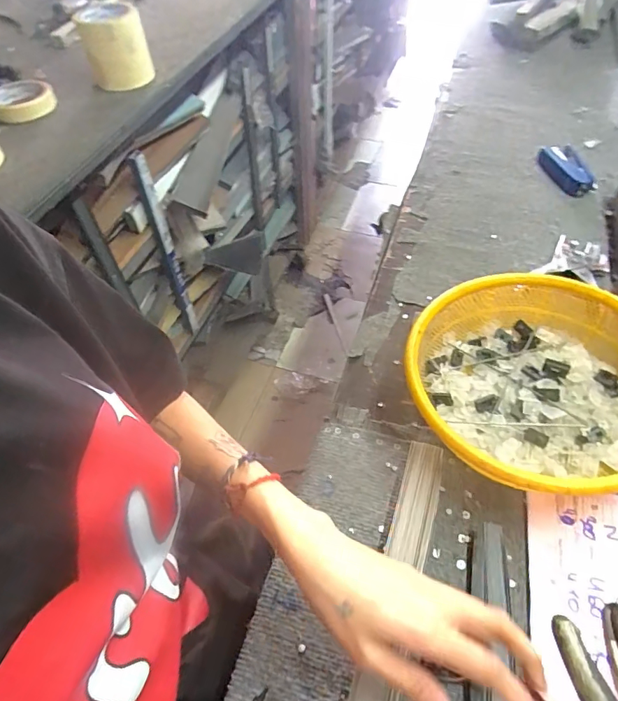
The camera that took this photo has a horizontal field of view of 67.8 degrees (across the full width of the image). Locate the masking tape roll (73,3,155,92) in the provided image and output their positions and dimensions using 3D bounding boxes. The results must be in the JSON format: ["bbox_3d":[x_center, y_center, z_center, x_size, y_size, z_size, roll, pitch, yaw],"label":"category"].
[{"bbox_3d":[-0.289,-0.458,0.701,0.092,0.097,0.087,-13,53,-7],"label":"masking tape roll"}]

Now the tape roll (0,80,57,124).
[{"bbox_3d":[-0.435,-0.377,0.698,0.095,0.031,0.095,-21,54,-13],"label":"tape roll"}]

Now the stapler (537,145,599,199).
[{"bbox_3d":[0.397,-0.280,0.710,0.040,0.030,0.108,-10,51,-2],"label":"stapler"}]

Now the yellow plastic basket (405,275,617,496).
[{"bbox_3d":[0.209,0.035,0.435,0.227,0.085,0.220,-3,51,4],"label":"yellow plastic basket"}]

